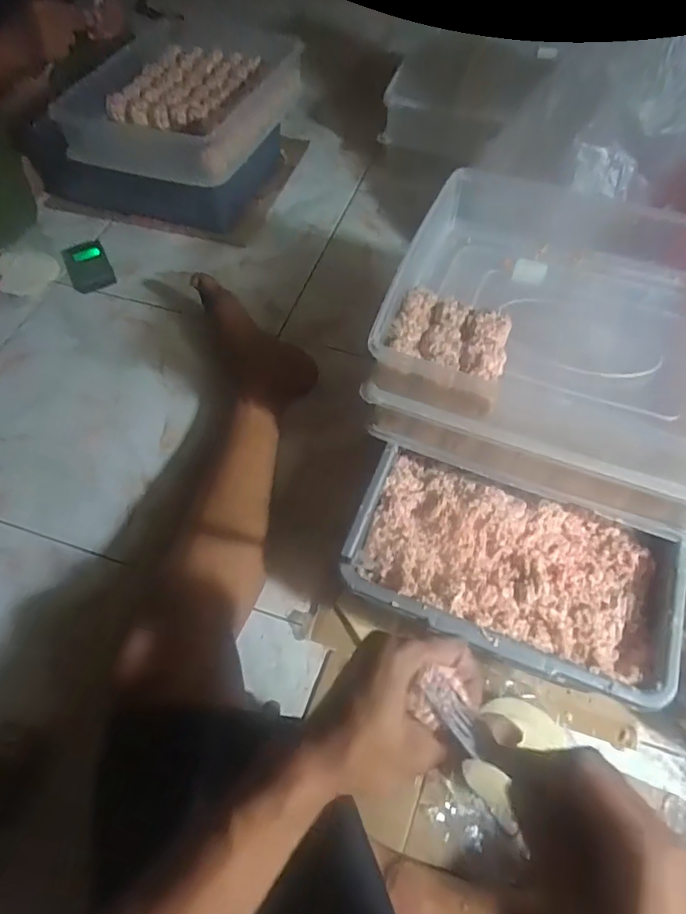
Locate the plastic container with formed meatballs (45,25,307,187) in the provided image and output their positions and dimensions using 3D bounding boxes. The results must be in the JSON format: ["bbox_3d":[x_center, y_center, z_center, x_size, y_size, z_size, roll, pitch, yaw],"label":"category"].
[{"bbox_3d":[-0.263,-0.607,0.882,0.301,0.075,0.384,18,62,12],"label":"plastic container with formed meatballs"}]

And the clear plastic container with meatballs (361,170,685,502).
[{"bbox_3d":[0.242,-0.125,0.539,0.359,0.111,0.302,19,62,12],"label":"clear plastic container with meatballs"}]

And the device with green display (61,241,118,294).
[{"bbox_3d":[-0.434,-0.326,0.896,0.068,0.014,0.122,-24,62,-12],"label":"device with green display"}]

